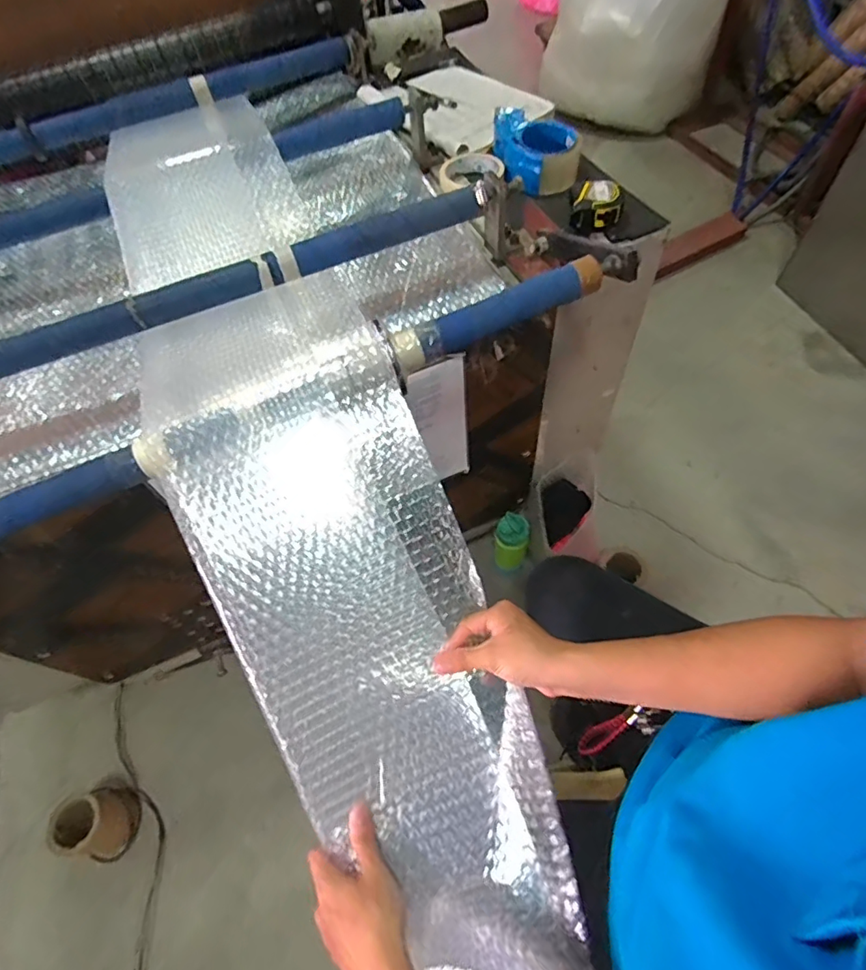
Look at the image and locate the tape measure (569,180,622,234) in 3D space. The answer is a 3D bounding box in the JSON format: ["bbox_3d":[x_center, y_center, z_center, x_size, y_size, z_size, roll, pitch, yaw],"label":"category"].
[{"bbox_3d":[0.218,-0.377,0.694,0.066,0.035,0.073,7,60,10],"label":"tape measure"}]

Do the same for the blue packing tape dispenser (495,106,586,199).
[{"bbox_3d":[0.149,-0.483,0.748,0.124,0.060,0.116,5,59,8],"label":"blue packing tape dispenser"}]

